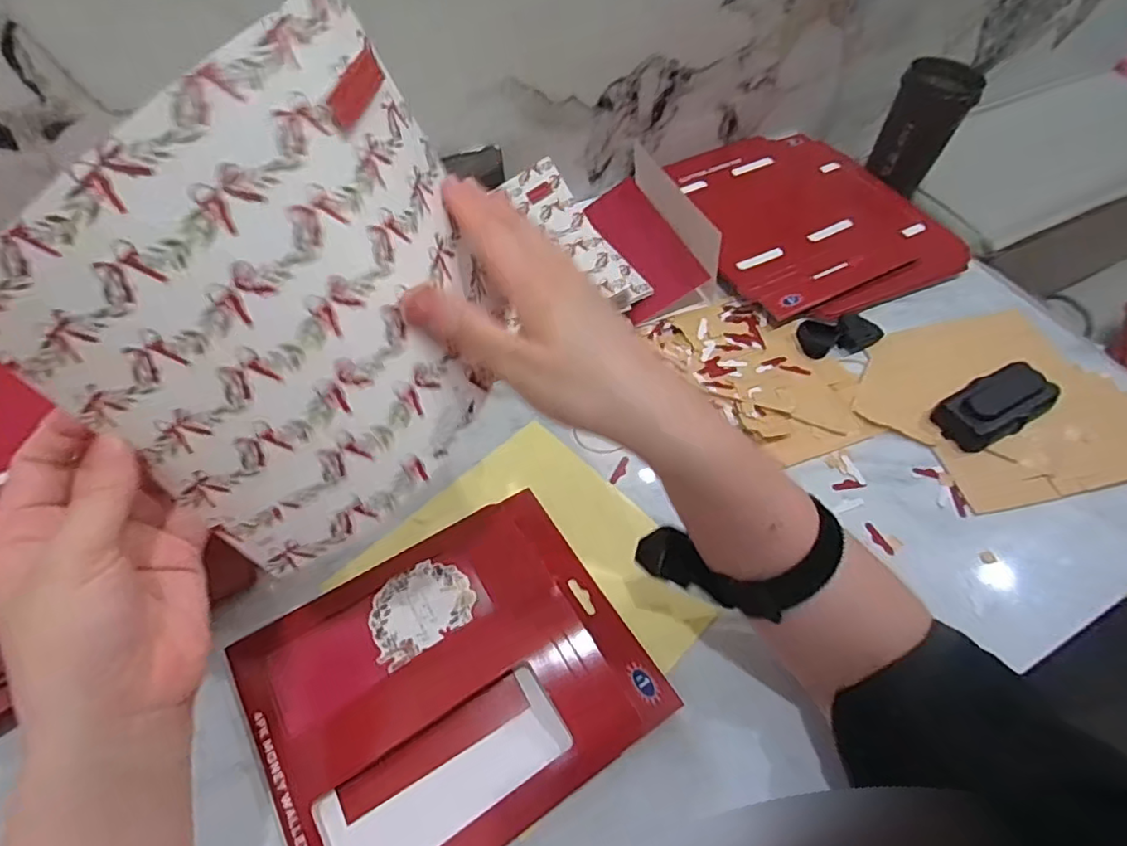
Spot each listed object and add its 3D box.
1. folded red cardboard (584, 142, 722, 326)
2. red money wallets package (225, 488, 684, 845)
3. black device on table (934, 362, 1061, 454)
[{"bbox_3d":[0.080,-0.197,0.604,0.078,0.078,0.171,-17,58,-14],"label":"folded red cardboard"},{"bbox_3d":[-0.072,0.164,0.390,0.231,0.026,0.189,-28,61,-20],"label":"red money wallets package"},{"bbox_3d":[0.377,-0.016,0.521,0.105,0.030,0.049,-24,59,-17],"label":"black device on table"}]

